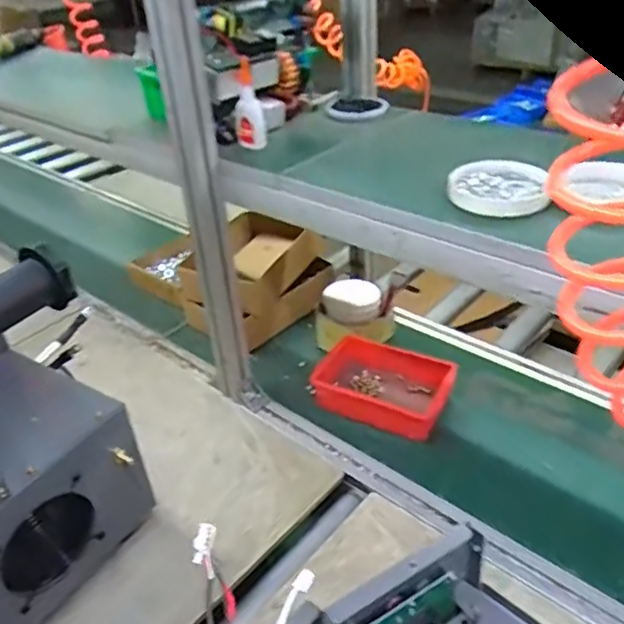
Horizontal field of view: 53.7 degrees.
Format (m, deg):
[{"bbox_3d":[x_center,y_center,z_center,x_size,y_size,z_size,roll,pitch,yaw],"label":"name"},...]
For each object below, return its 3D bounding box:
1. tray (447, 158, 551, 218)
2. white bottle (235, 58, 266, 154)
[{"bbox_3d":[0.205,-0.138,0.673,0.099,0.026,0.099,10,37,21],"label":"tray"},{"bbox_3d":[-0.087,-0.277,0.838,0.040,0.107,0.033,-7,34,-3],"label":"white bottle"}]

